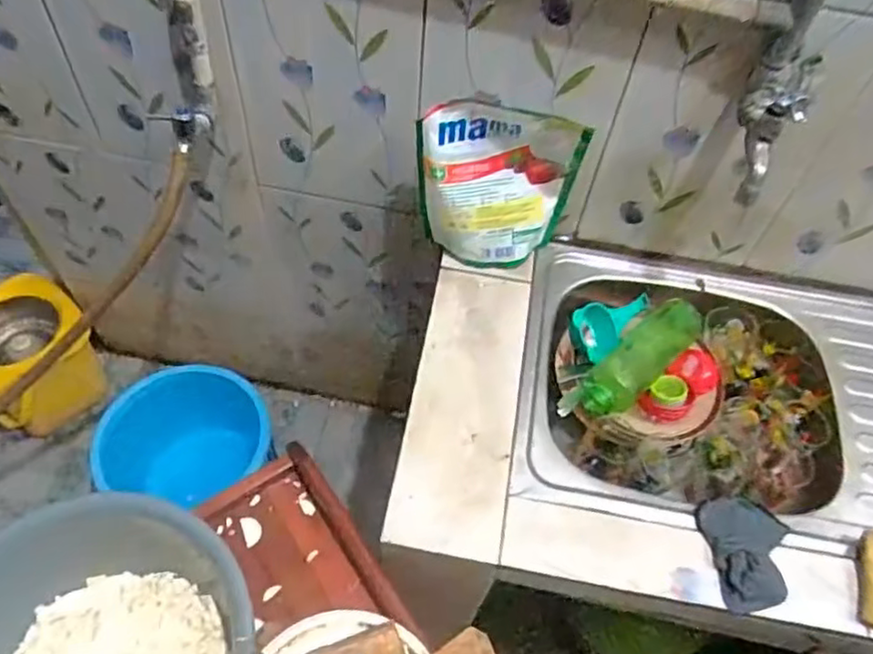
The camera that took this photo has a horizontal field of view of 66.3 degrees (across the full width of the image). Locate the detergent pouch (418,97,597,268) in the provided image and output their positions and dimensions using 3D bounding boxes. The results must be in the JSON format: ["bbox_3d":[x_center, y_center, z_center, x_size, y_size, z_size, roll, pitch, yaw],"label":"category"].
[{"bbox_3d":[0.075,-0.180,0.869,0.206,0.222,0.068,8,55,1],"label":"detergent pouch"}]

